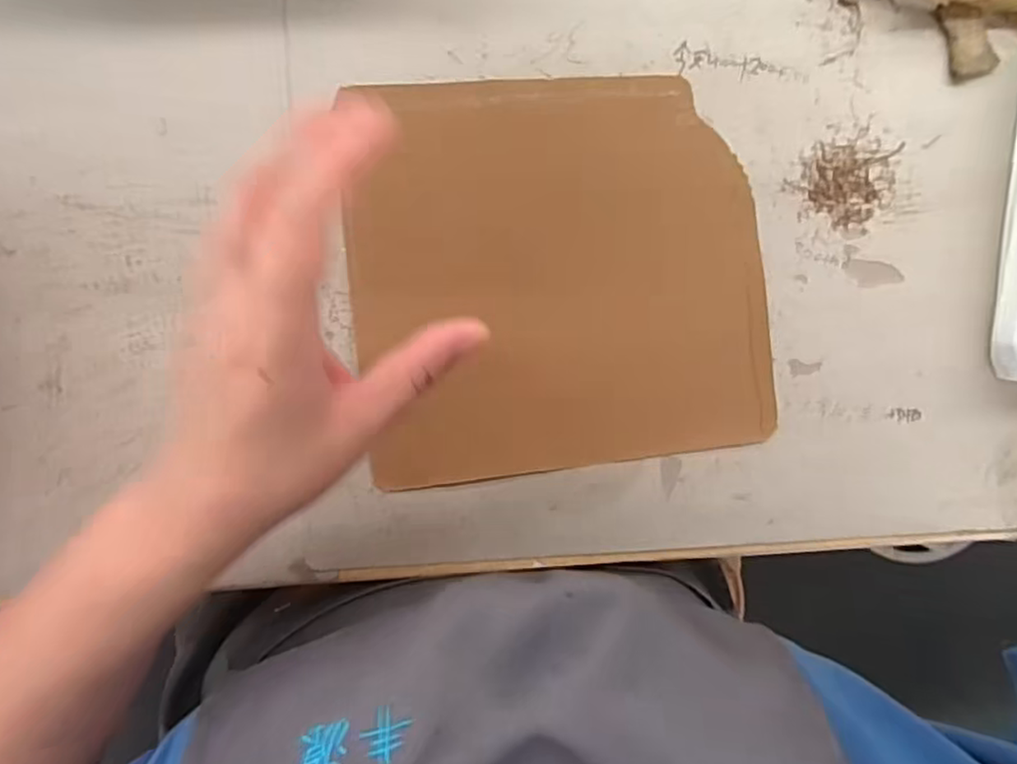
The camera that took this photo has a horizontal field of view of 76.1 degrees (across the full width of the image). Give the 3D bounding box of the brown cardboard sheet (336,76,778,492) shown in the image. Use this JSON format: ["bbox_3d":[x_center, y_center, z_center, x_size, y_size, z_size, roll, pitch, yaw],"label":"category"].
[{"bbox_3d":[0.032,-0.061,0.369,0.231,0.008,0.216,-7,93,-6],"label":"brown cardboard sheet"}]

